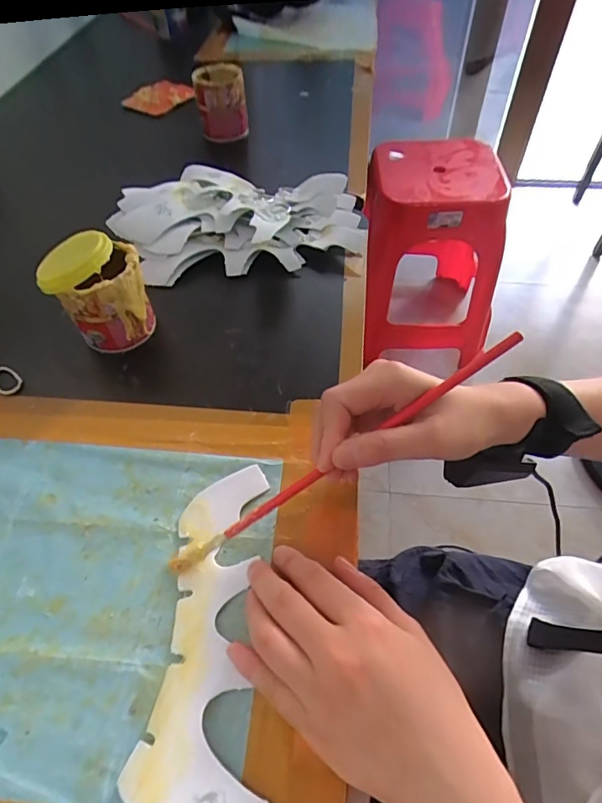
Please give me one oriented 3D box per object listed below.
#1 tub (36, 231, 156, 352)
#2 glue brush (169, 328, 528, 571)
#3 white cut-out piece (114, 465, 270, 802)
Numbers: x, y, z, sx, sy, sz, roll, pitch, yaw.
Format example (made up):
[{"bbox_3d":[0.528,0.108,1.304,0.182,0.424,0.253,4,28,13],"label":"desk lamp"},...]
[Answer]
[{"bbox_3d":[-0.166,-0.088,0.405,0.062,0.083,0.073,38,64,26],"label":"tub"},{"bbox_3d":[0.020,0.035,0.287,0.252,0.009,0.009,-35,56,8],"label":"glue brush"},{"bbox_3d":[-0.053,0.141,0.274,0.076,0.008,0.214,-5,52,-4],"label":"white cut-out piece"}]

